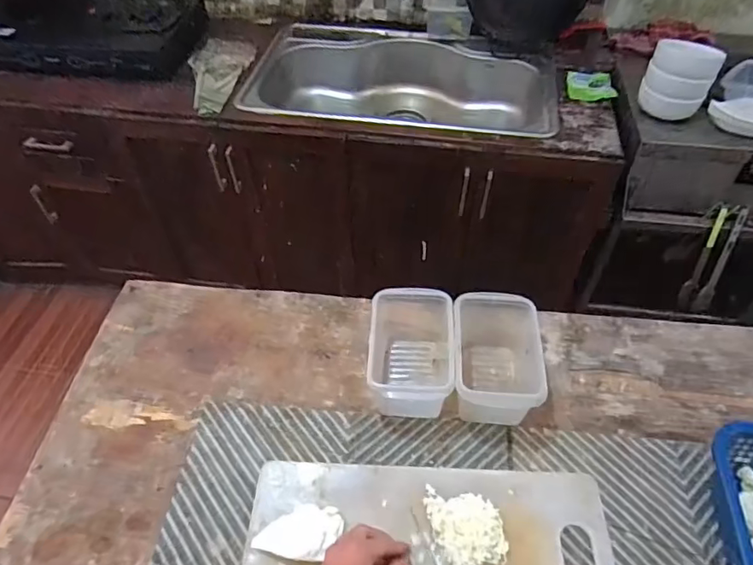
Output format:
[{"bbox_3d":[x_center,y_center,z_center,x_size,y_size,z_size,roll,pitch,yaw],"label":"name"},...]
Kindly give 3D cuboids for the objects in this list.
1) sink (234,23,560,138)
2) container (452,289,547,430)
[{"bbox_3d":[0.075,-0.524,1.522,0.820,0.208,0.507,9,50,9],"label":"sink"},{"bbox_3d":[0.151,0.102,0.672,0.103,0.098,0.148,2,50,5],"label":"container"}]

